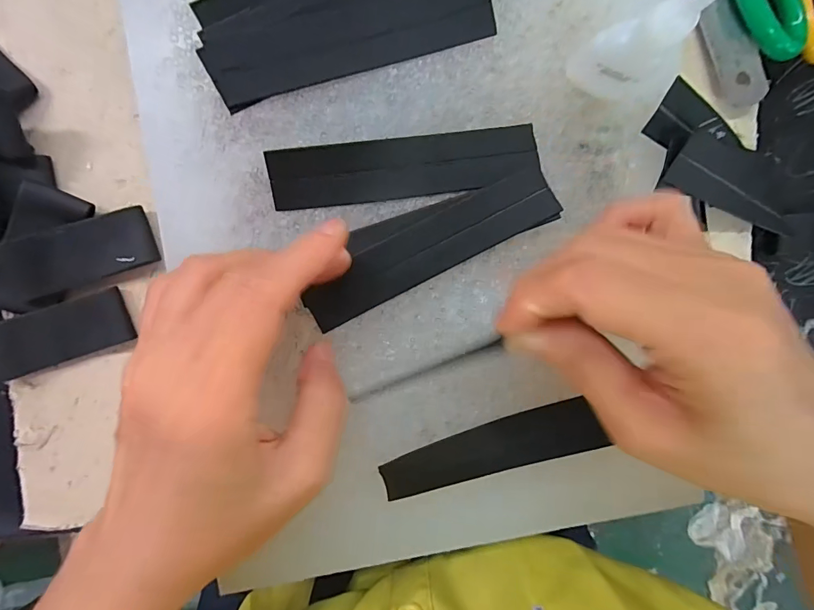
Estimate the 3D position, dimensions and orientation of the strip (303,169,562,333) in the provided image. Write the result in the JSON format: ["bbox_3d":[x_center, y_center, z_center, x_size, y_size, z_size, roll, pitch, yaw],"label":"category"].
[{"bbox_3d":[0.011,-0.027,0.198,0.123,0.006,0.026,-28,97,-2],"label":"strip"}]

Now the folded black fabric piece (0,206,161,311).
[{"bbox_3d":[-0.154,-0.021,0.192,0.074,0.007,0.026,-21,102,-7],"label":"folded black fabric piece"}]

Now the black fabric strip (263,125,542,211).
[{"bbox_3d":[0.001,-0.064,0.195,0.122,0.008,0.027,-9,99,-11],"label":"black fabric strip"}]

